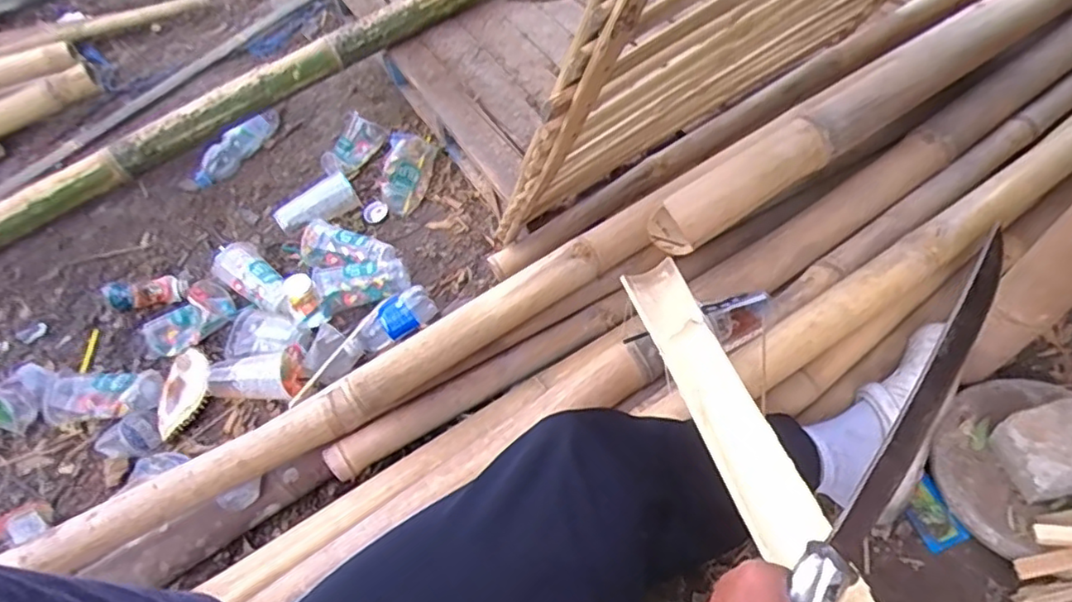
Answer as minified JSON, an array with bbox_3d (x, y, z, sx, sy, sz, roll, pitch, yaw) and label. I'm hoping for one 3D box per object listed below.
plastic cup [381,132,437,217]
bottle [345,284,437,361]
[{"bbox_3d":[-0.264,-0.256,1.254,0.088,0.068,0.167,5,56,8],"label":"plastic cup"},{"bbox_3d":[-0.242,0.037,1.030,0.159,0.050,0.053,-36,60,-18],"label":"bottle"}]

